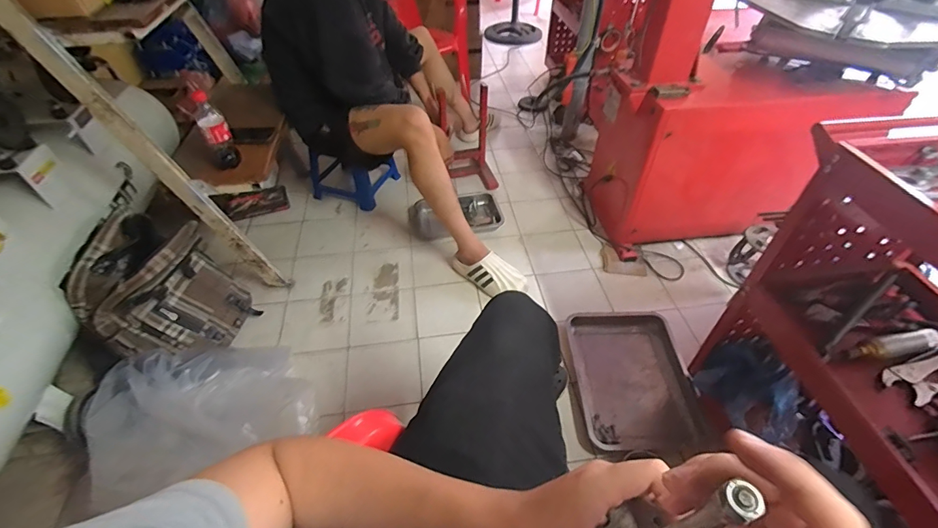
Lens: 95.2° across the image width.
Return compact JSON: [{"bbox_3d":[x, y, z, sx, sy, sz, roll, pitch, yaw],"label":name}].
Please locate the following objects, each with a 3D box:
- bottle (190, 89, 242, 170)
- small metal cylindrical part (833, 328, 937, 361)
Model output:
[{"bbox_3d":[-0.632,-0.326,1.071,0.064,0.211,0.073,-27,52,-24],"label":"bottle"},{"bbox_3d":[0.763,0.149,0.773,0.170,0.037,0.046,-9,47,-9],"label":"small metal cylindrical part"}]

